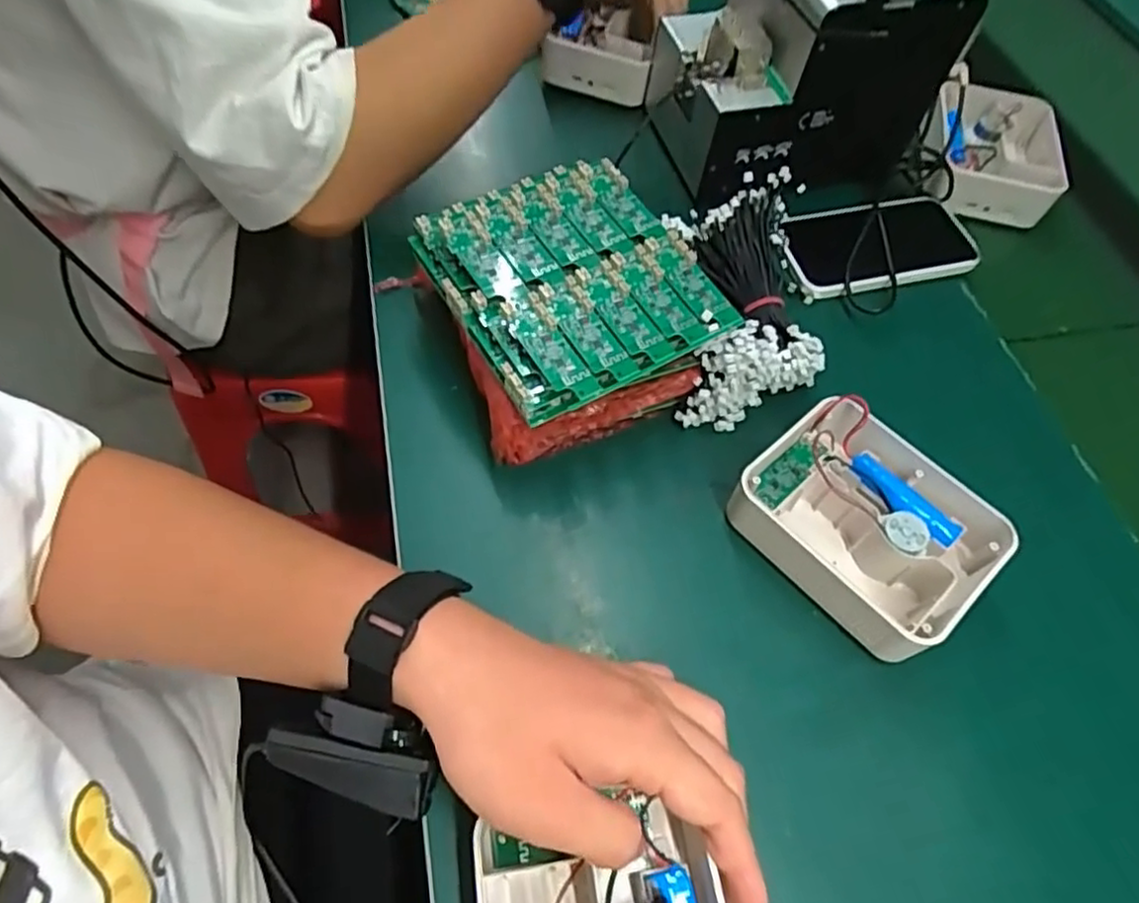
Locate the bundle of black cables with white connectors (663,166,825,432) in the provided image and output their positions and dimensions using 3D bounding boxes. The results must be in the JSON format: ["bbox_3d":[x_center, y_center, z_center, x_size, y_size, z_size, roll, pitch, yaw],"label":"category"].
[{"bbox_3d":[0.113,-0.099,0.449,0.091,0.076,0.157,-2,59,-4],"label":"bundle of black cables with white connectors"}]

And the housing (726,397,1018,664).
[{"bbox_3d":[0.165,0.043,0.384,0.102,0.045,0.127,-38,68,-22],"label":"housing"}]

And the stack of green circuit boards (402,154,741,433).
[{"bbox_3d":[0.002,-0.100,0.392,0.131,0.031,0.149,-26,64,-17],"label":"stack of green circuit boards"}]

